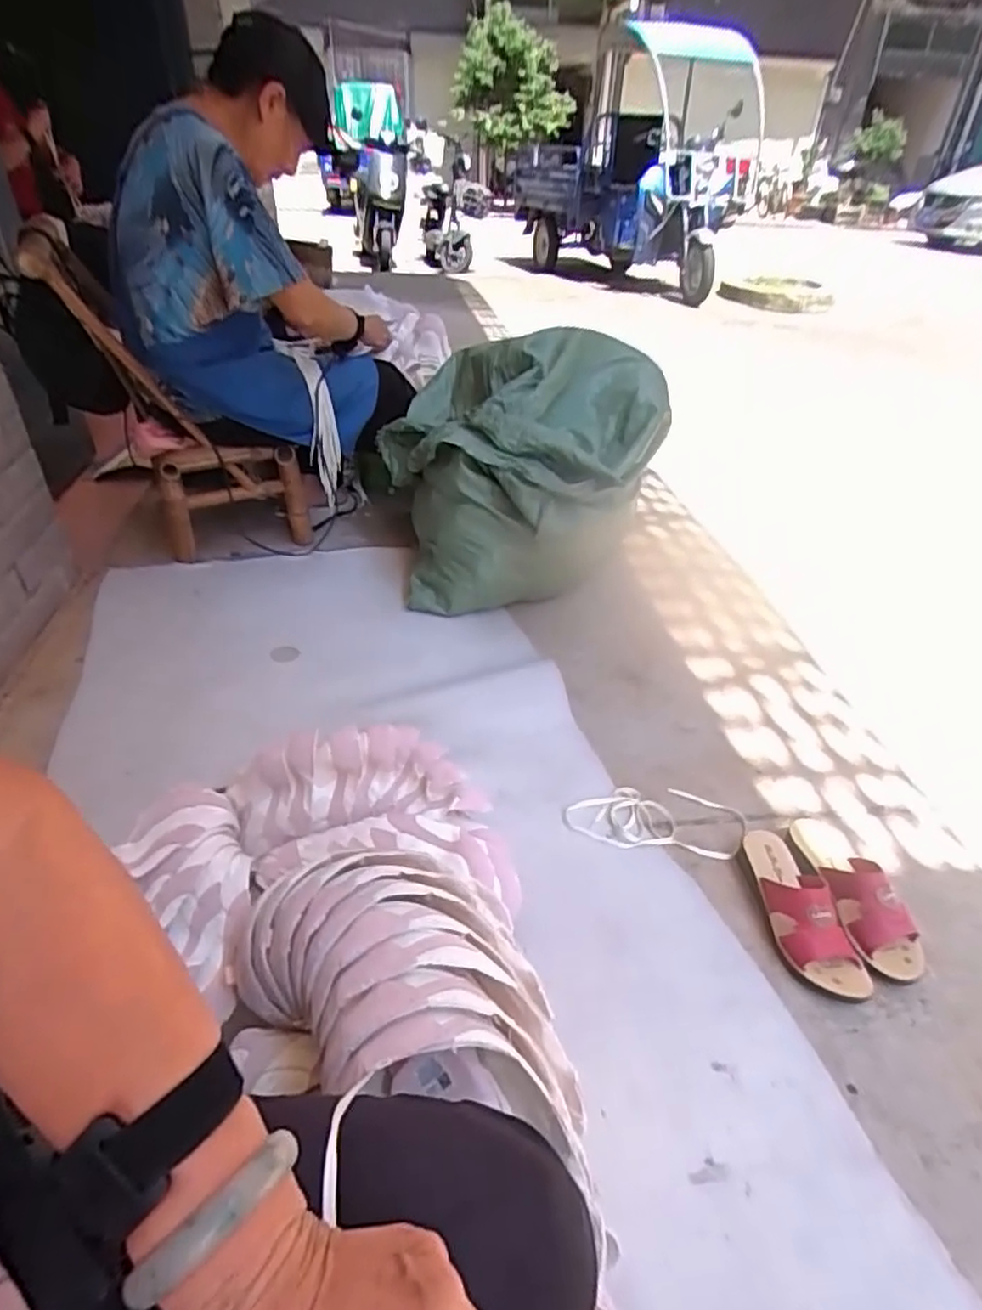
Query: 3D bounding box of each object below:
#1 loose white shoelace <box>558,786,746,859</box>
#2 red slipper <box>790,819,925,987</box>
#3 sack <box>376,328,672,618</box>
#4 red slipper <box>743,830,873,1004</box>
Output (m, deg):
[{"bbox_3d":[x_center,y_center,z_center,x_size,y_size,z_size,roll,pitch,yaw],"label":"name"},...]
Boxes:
[{"bbox_3d":[0.237,0.232,0.976,0.258,0.008,0.117,6,37,0],"label":"loose white shoelace"},{"bbox_3d":[0.474,0.303,0.883,0.091,0.080,0.228,-3,38,-12],"label":"red slipper"},{"bbox_3d":[0.059,-0.360,1.390,0.571,0.445,0.477,3,37,1],"label":"sack"},{"bbox_3d":[0.388,0.309,0.851,0.080,0.091,0.228,-4,38,-13],"label":"red slipper"}]

